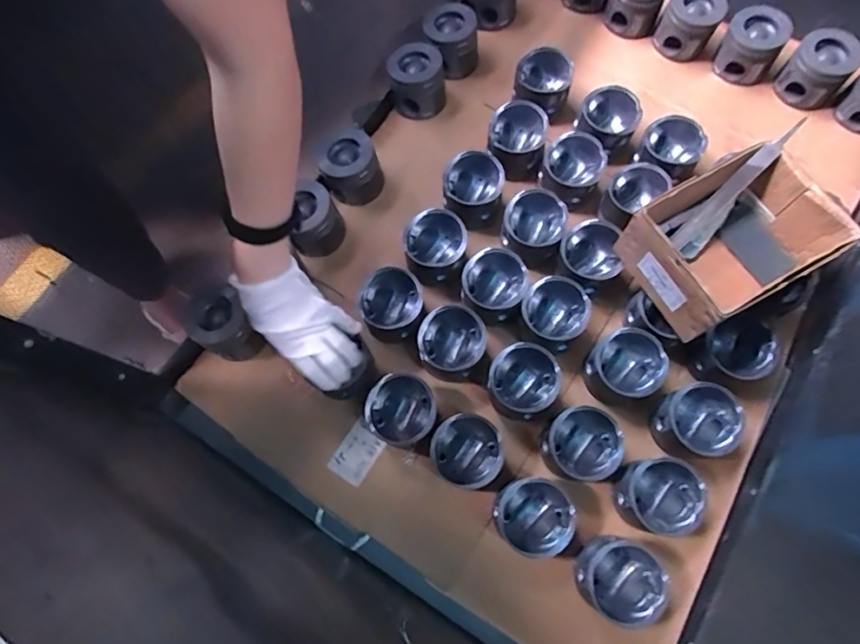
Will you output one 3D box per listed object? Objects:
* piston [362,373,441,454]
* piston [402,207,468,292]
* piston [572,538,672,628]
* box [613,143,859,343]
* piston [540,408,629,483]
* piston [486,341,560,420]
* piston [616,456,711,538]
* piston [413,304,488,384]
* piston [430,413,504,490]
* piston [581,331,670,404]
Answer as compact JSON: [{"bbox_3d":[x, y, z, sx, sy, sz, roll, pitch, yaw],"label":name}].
[{"bbox_3d":[-0.033,0.118,0.655,0.091,0.070,0.085,-1,71,3],"label":"piston"},{"bbox_3d":[0.009,-0.102,0.719,0.087,0.088,0.097,-11,71,-1],"label":"piston"},{"bbox_3d":[0.213,0.292,0.580,0.085,0.073,0.080,-1,71,3],"label":"piston"},{"bbox_3d":[0.354,-0.095,0.623,0.198,0.114,0.158,-30,73,-7],"label":"box"},{"bbox_3d":[0.185,0.151,0.630,0.085,0.077,0.079,-1,71,3],"label":"piston"},{"bbox_3d":[0.118,0.080,0.657,0.082,0.084,0.077,0,67,0],"label":"piston"},{"bbox_3d":[0.270,0.206,0.606,0.083,0.072,0.076,28,75,12],"label":"piston"},{"bbox_3d":[0.028,0.029,0.686,0.091,0.080,0.091,-1,71,3],"label":"piston"},{"bbox_3d":[0.046,0.163,0.631,0.082,0.084,0.076,-1,71,3],"label":"piston"},{"bbox_3d":[0.251,0.062,0.665,0.078,0.083,0.082,-1,71,3],"label":"piston"}]

